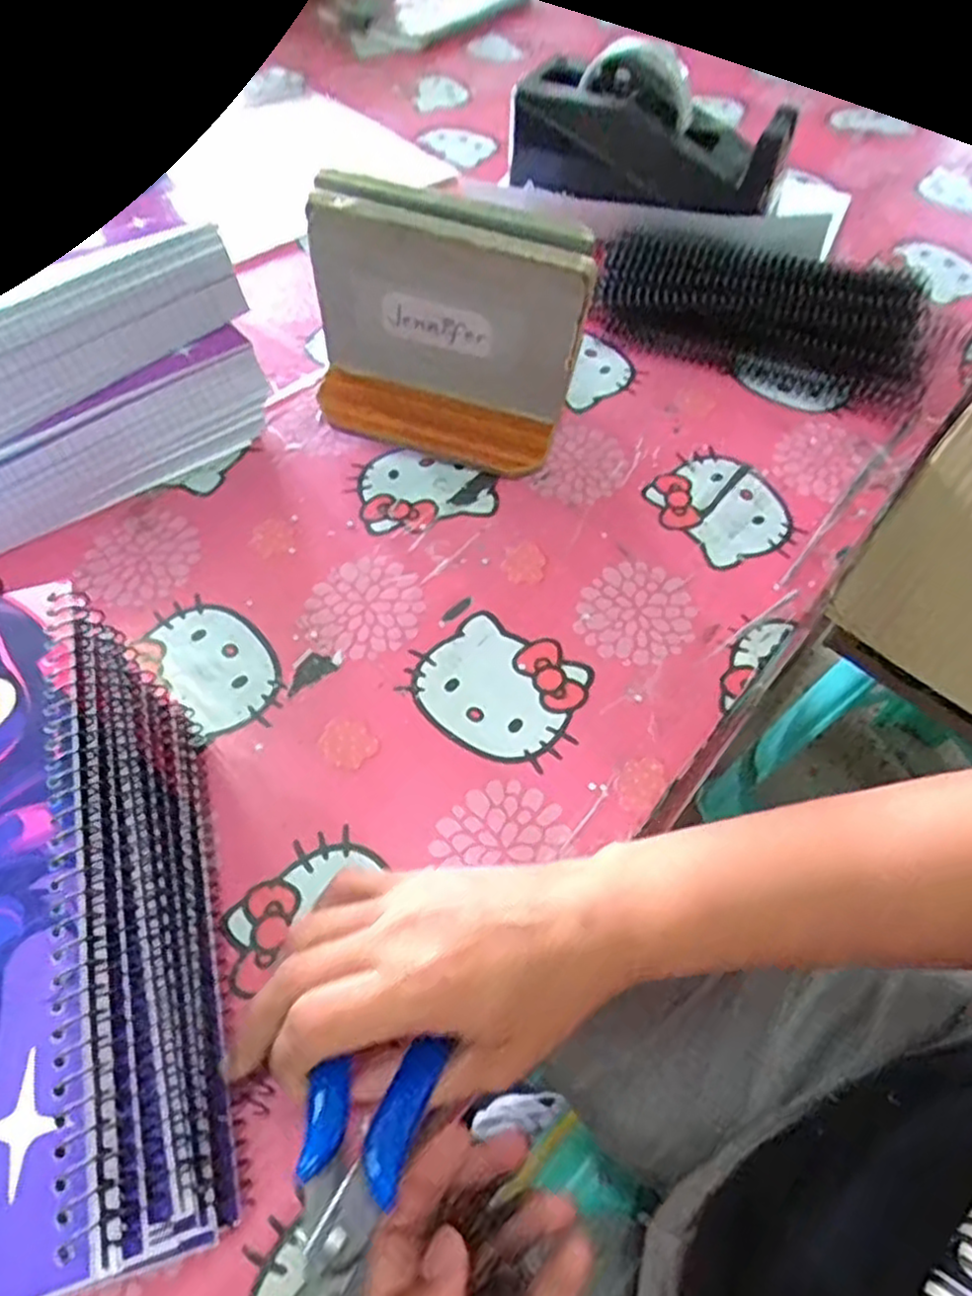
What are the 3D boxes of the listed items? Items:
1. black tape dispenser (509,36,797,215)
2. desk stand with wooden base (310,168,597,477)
[{"bbox_3d":[0.123,-0.380,0.559,0.205,0.078,0.068,18,58,11],"label":"black tape dispenser"},{"bbox_3d":[-0.022,-0.175,0.419,0.148,0.134,0.058,13,57,8],"label":"desk stand with wooden base"}]

